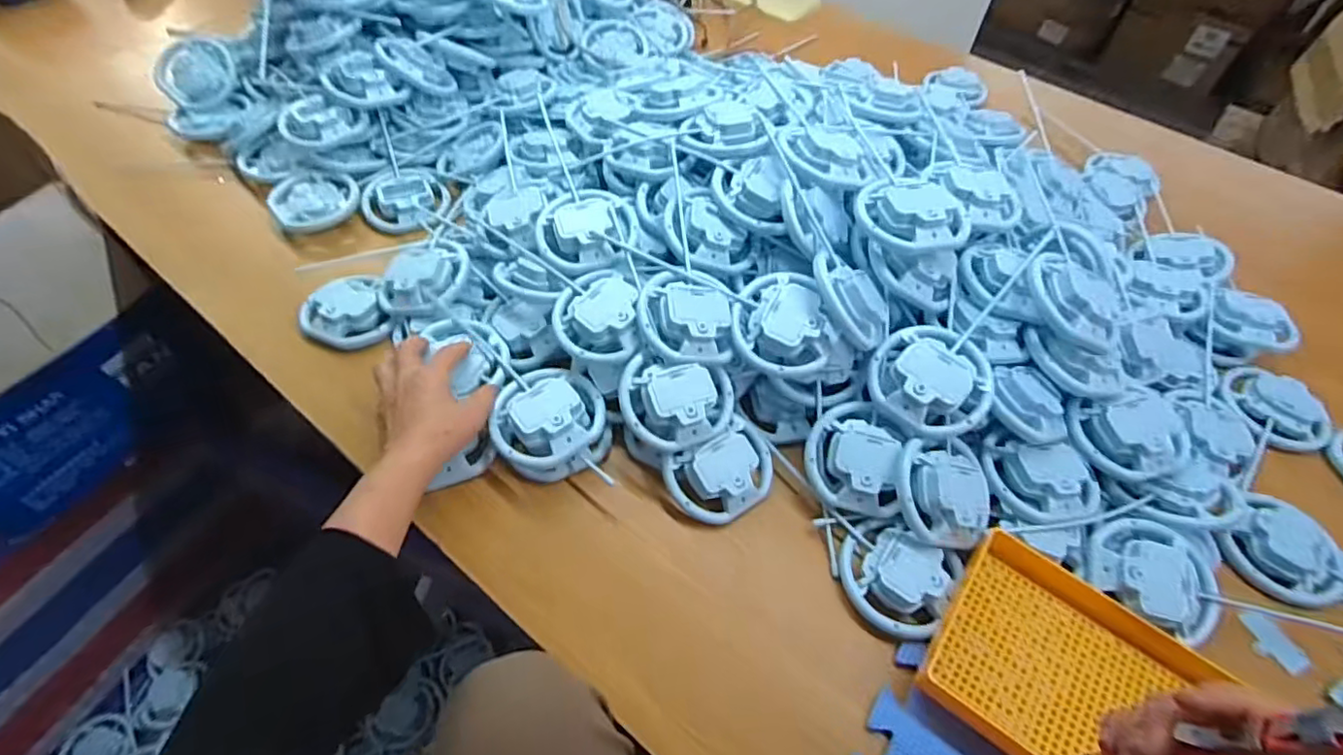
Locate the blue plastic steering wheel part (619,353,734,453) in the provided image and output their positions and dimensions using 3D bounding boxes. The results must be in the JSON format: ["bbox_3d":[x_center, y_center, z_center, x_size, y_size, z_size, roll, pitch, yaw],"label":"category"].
[{"bbox_3d":[0.005,0.024,0.559,0.104,0.056,0.085,3,88,1],"label":"blue plastic steering wheel part"}]

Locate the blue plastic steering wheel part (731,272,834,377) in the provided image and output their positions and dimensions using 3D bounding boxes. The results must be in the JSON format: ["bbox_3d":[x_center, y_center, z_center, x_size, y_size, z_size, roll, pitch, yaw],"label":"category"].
[{"bbox_3d":[0.102,-0.052,0.564,0.089,0.048,0.096,-6,55,-8],"label":"blue plastic steering wheel part"}]

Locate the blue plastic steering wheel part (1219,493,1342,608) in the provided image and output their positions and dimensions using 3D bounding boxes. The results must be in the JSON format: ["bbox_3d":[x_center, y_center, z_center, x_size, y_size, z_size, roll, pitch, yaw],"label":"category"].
[{"bbox_3d":[0.567,0.163,0.559,0.082,0.025,0.099,-27,60,-20],"label":"blue plastic steering wheel part"}]

